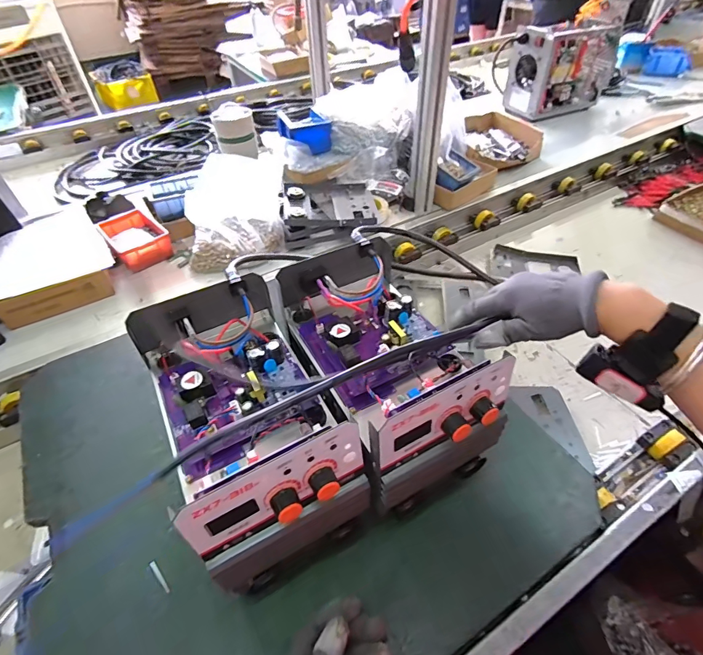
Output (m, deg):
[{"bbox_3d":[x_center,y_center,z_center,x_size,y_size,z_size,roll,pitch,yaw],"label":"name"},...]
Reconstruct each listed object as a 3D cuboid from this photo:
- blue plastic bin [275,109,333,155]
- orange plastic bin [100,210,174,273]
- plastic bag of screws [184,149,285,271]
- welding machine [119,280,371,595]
[{"bbox_3d":[-0.116,-0.483,1.002,0.112,0.067,0.122,-17,48,-13],"label":"blue plastic bin"},{"bbox_3d":[-0.436,-0.180,0.828,0.103,0.044,0.159,-31,52,-24],"label":"orange plastic bin"},{"bbox_3d":[-0.214,-0.214,0.755,0.189,0.169,0.093,-9,47,-6],"label":"plastic bag of screws"},{"bbox_3d":[-0.102,0.093,0.424,0.157,0.153,0.251,-23,50,-18],"label":"welding machine"}]

